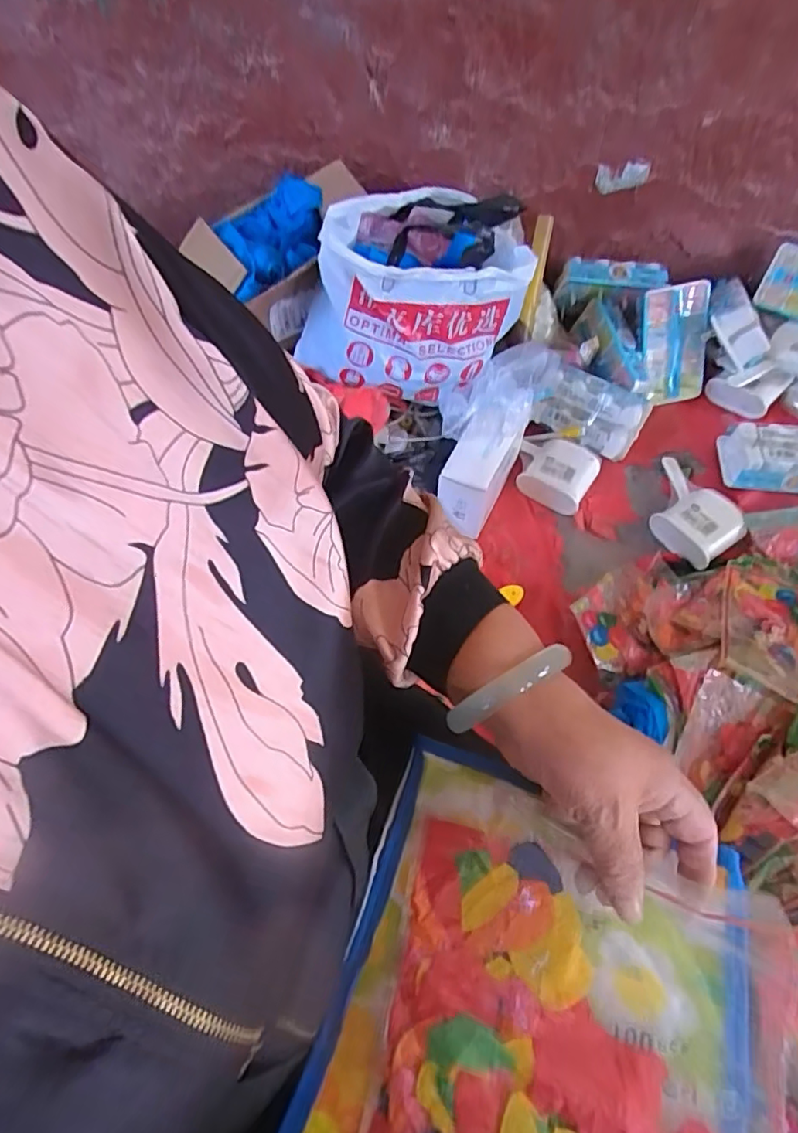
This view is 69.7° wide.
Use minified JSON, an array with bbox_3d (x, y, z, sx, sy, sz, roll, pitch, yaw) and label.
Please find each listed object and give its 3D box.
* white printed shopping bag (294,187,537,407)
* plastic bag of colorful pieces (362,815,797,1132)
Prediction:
[{"bbox_3d":[0.036,-0.383,0.784,0.265,0.197,0.242,23,67,14],"label":"white printed shopping bag"},{"bbox_3d":[0.083,0.232,0.263,0.181,0.038,0.175,10,62,11],"label":"plastic bag of colorful pieces"}]

